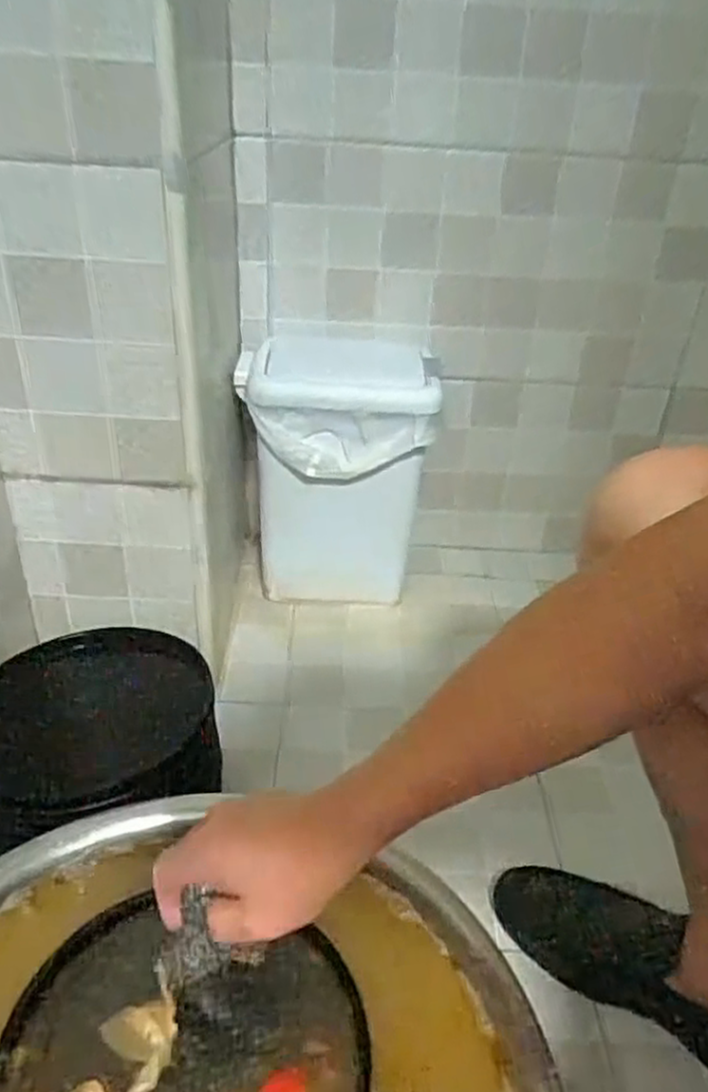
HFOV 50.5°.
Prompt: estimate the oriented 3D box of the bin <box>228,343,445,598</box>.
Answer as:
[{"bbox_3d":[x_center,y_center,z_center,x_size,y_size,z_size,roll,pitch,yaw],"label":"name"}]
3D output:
[{"bbox_3d":[-0.029,-0.125,1.082,0.263,0.307,0.224,4,33,1],"label":"bin"}]

